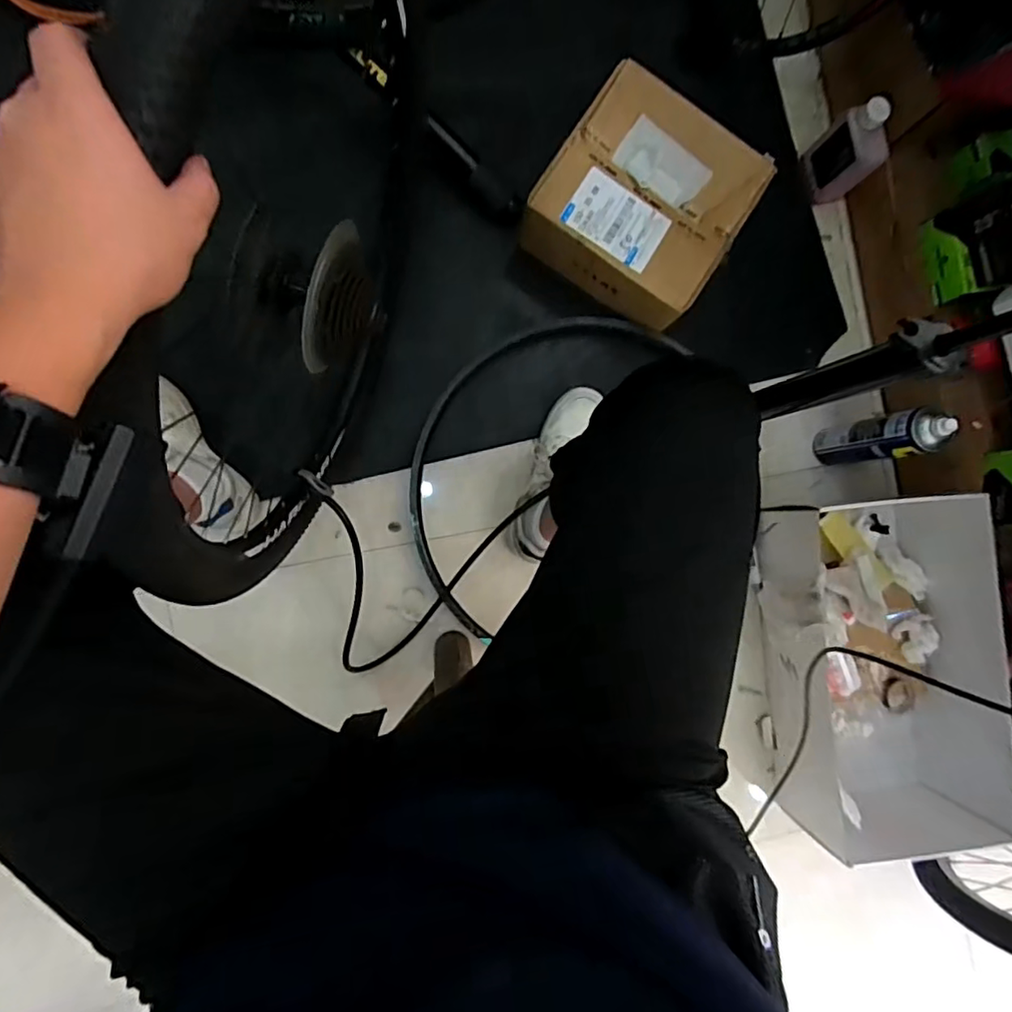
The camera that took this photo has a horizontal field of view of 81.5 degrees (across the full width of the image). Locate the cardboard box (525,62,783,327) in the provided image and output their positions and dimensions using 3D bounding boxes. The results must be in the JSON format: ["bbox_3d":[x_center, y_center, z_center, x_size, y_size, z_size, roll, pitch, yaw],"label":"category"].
[{"bbox_3d":[0.198,-0.445,0.880,0.277,0.126,0.273,30,87,-5],"label":"cardboard box"}]

